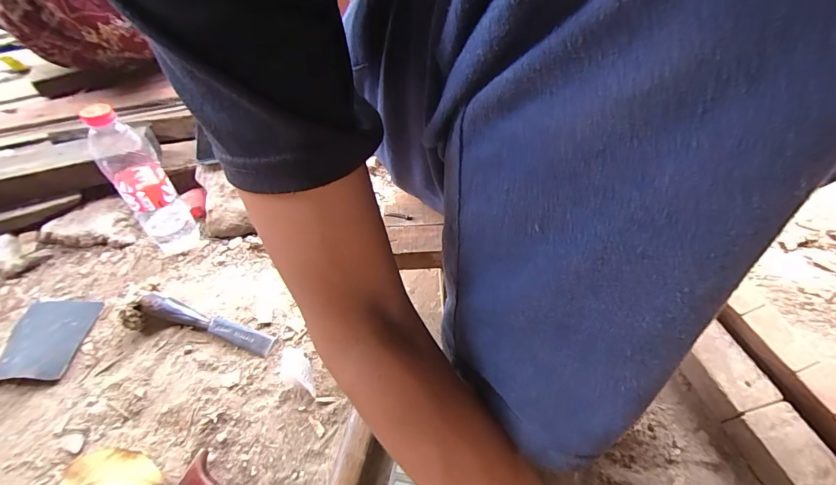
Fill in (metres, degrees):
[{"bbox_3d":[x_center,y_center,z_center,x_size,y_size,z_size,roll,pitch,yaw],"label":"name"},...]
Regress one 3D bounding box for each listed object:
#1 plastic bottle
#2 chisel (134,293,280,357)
[{"bbox_3d":[-0.378,-0.078,0.523,0.066,0.228,0.055,-39,56,-23],"label":"plastic bottle"},{"bbox_3d":[-0.269,0.104,0.489,0.178,0.025,0.025,20,53,3],"label":"chisel"}]

